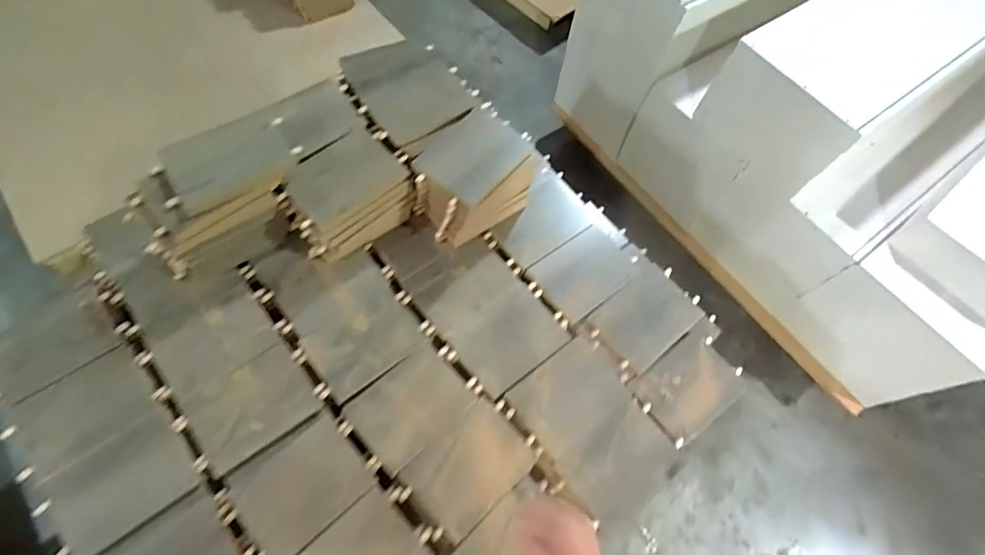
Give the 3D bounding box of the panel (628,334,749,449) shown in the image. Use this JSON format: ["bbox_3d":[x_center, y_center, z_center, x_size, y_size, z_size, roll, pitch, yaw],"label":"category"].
[{"bbox_3d":[0.303,0.166,0.776,0.171,0.014,0.117,-33,77,-25],"label":"panel"}]

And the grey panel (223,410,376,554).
[{"bbox_3d":[-0.252,0.270,0.658,0.159,0.013,0.130,-38,72,-19],"label":"grey panel"}]

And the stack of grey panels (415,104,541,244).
[{"bbox_3d":[-0.031,-0.154,0.814,0.131,0.112,0.175,42,69,16],"label":"stack of grey panels"}]

